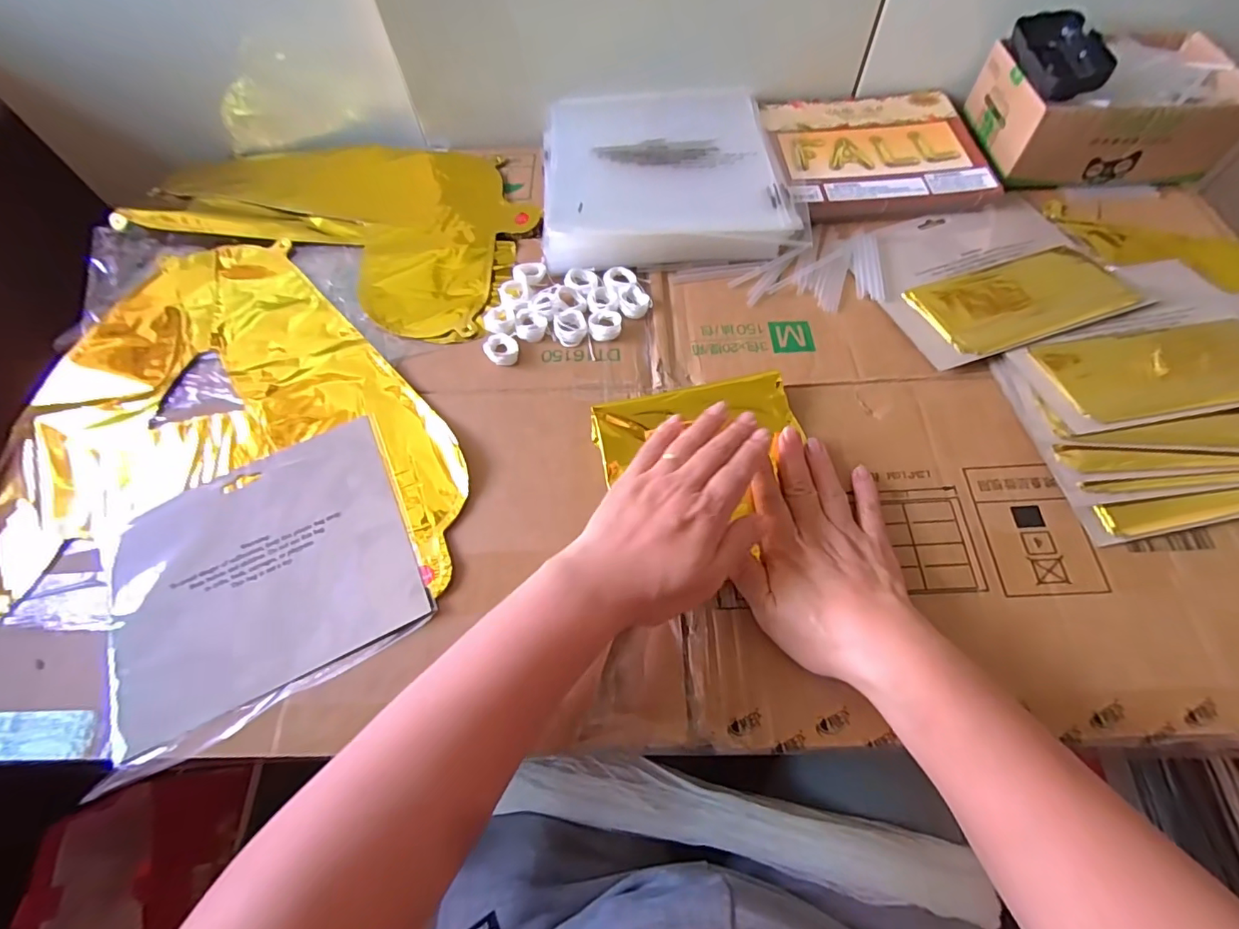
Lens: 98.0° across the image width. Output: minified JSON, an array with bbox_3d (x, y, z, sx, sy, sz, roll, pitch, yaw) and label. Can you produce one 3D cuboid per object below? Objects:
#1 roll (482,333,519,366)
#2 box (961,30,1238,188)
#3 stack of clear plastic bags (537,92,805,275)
[{"bbox_3d":[-0.094,-0.093,0.431,0.026,0.009,0.029,-23,65,-8],"label":"roll"},{"bbox_3d":[0.448,-0.340,0.497,0.190,0.058,0.140,3,64,4],"label":"box"},{"bbox_3d":[0.041,-0.281,0.506,0.219,0.031,0.225,-5,64,1],"label":"stack of clear plastic bags"}]

